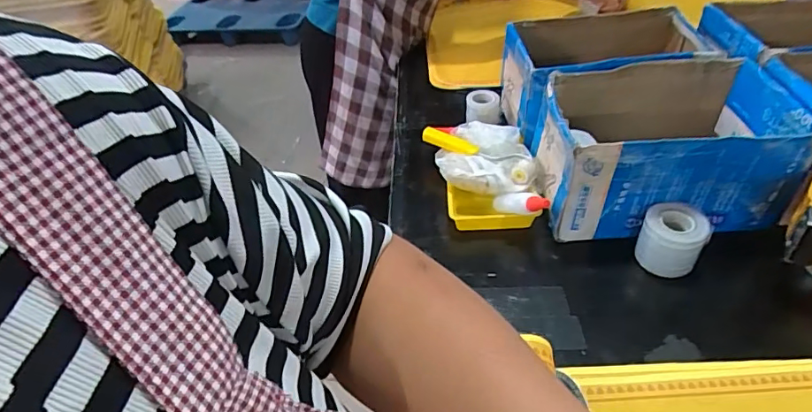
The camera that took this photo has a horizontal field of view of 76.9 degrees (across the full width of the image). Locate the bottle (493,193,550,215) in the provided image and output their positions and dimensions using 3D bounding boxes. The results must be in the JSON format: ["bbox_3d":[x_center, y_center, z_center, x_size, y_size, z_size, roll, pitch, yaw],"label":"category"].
[{"bbox_3d":[0.142,0.000,0.633,0.028,0.027,0.100,-26,11,-22],"label":"bottle"}]

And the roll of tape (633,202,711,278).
[{"bbox_3d":[0.311,0.040,0.601,0.068,0.065,0.060,25,49,30],"label":"roll of tape"}]

